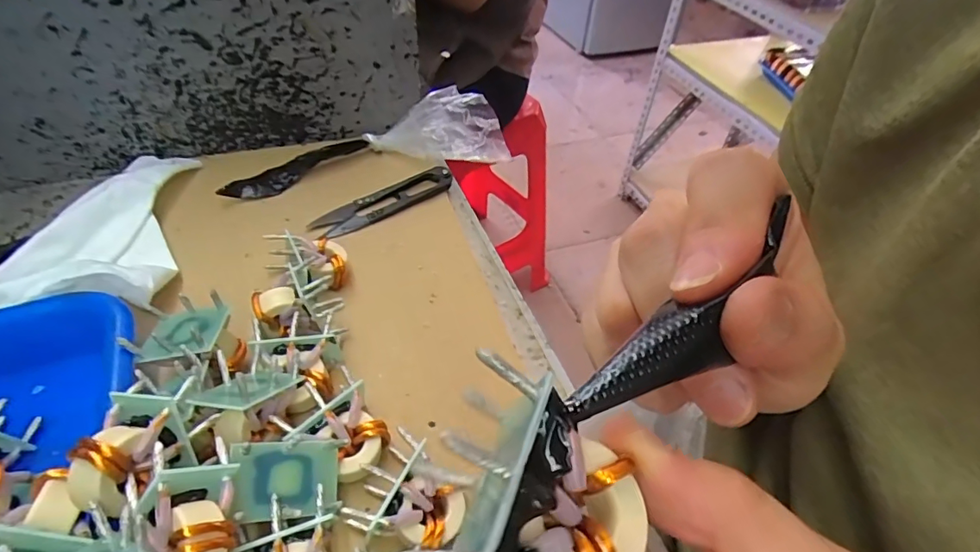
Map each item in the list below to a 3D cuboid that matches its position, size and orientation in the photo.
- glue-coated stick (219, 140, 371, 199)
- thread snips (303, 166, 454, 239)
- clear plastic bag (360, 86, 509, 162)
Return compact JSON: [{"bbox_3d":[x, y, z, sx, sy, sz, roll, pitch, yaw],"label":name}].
[{"bbox_3d":[-0.133,-0.075,0.358,0.104,0.019,0.010,-31,55,-30],"label":"glue-coated stick"},{"bbox_3d":[-0.071,-0.051,0.344,0.099,0.012,0.023,-26,53,-27],"label":"thread snips"},{"bbox_3d":[-0.030,-0.105,0.374,0.102,0.046,0.055,23,48,17],"label":"clear plastic bag"}]

